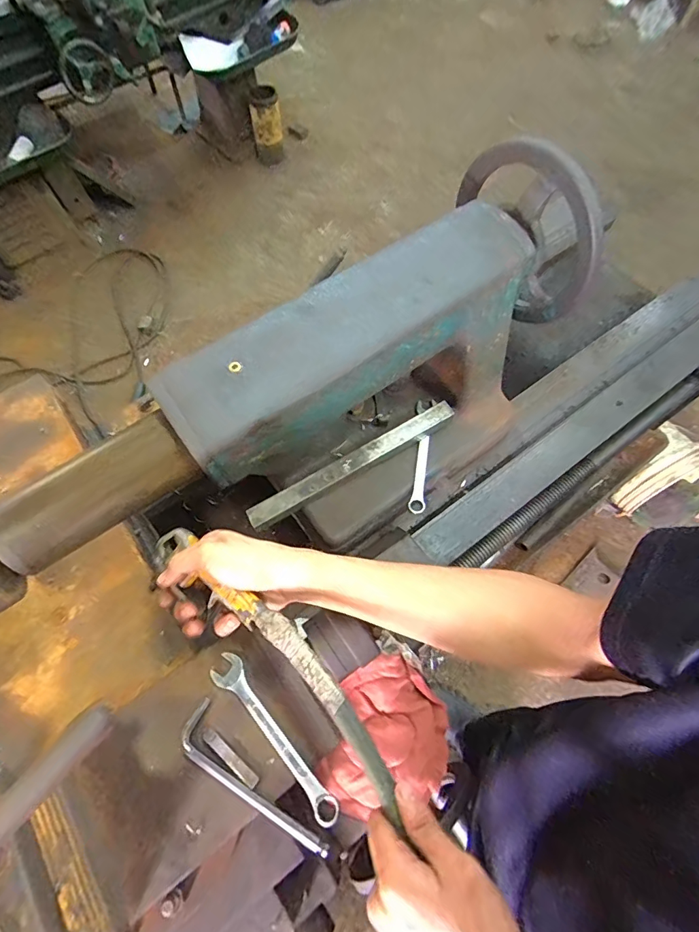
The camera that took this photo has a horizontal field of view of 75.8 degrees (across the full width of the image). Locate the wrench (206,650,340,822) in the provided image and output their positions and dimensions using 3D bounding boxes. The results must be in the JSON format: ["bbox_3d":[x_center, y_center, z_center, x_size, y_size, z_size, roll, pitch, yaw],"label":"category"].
[{"bbox_3d":[-0.065,0.232,0.391,0.027,0.011,0.158,-41,72,-16],"label":"wrench"}]

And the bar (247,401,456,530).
[{"bbox_3d":[0.007,-0.003,0.588,0.296,0.023,0.029,-29,69,-12],"label":"bar"}]

